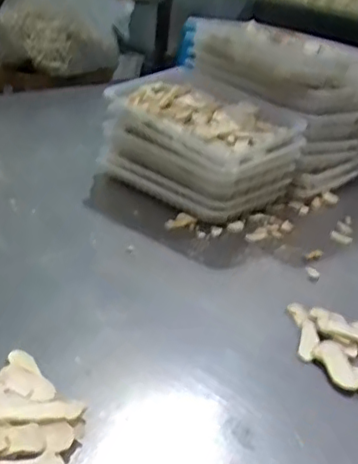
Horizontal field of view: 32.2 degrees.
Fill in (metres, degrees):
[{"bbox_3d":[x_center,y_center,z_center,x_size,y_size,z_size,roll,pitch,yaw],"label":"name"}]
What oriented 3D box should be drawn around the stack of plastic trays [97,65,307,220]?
[{"bbox_3d":[0.027,-0.118,0.848,0.238,0.127,0.174,26,32,34],"label":"stack of plastic trays"}]

